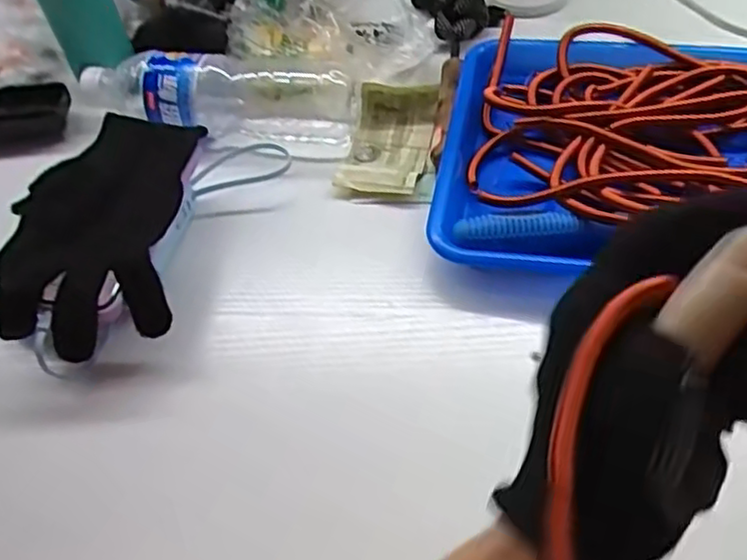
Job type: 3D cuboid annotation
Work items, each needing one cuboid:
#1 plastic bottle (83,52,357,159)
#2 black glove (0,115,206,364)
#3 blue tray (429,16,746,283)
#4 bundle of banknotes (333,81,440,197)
[{"bbox_3d":[-0.126,-0.153,0.552,0.228,0.052,0.079,10,54,13],"label":"plastic bottle"},{"bbox_3d":[-0.179,-0.033,0.462,0.106,0.055,0.190,-2,52,4],"label":"black glove"},{"bbox_3d":[0.224,-0.094,0.495,0.338,0.033,0.256,6,53,10],"label":"blue tray"},{"bbox_3d":[0.012,-0.107,0.532,0.064,0.030,0.112,7,53,11],"label":"bundle of banknotes"}]

